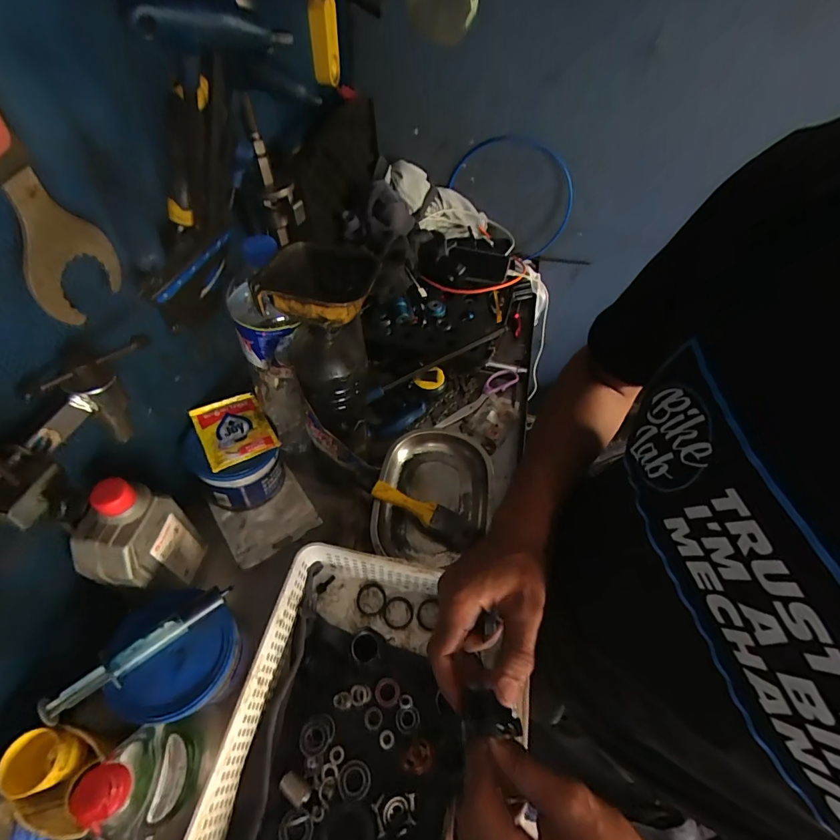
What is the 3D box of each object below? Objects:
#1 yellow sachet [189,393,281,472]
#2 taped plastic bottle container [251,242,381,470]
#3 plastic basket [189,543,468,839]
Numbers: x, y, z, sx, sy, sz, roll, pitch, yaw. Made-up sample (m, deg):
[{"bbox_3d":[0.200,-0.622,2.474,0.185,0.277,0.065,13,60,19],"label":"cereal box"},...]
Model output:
[{"bbox_3d":[-0.228,0.010,0.508,0.077,0.012,0.093,-27,60,-22],"label":"yellow sachet"},{"bbox_3d":[-0.094,-0.063,0.432,0.096,0.204,0.095,2,53,-3],"label":"taped plastic bottle container"},{"bbox_3d":[-0.044,0.302,0.370,0.237,0.080,0.322,12,53,4],"label":"plastic basket"}]

